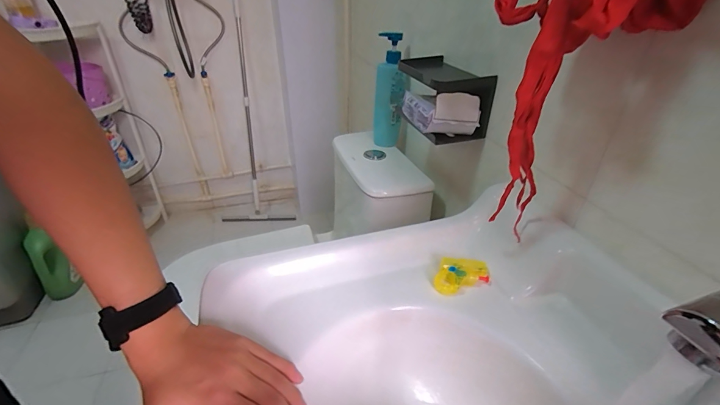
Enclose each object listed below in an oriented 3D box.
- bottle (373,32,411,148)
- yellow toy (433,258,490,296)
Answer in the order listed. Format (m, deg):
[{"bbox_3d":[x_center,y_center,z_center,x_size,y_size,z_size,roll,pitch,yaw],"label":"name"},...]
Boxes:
[{"bbox_3d":[0.078,-0.271,0.858,0.072,0.265,0.060,-3,33,-7],"label":"bottle"},{"bbox_3d":[0.141,0.107,0.477,0.072,0.028,0.051,8,33,10],"label":"yellow toy"}]

